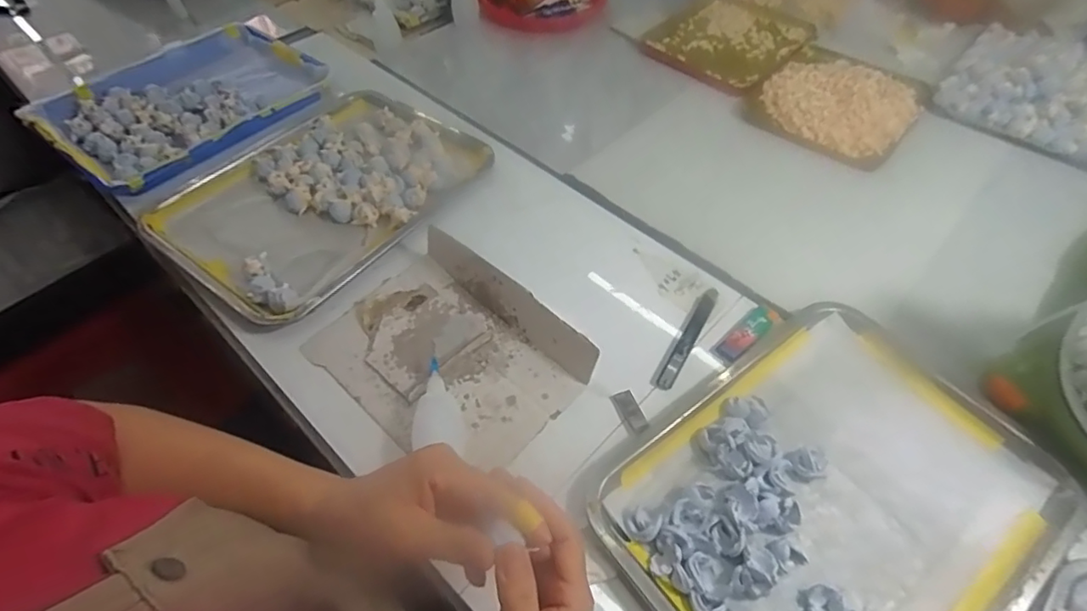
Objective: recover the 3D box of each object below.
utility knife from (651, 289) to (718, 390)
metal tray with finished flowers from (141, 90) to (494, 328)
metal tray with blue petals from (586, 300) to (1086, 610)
[{"bbox_3d":[0.146,0.031,0.558,0.018,0.007,0.137,27,56,19],"label":"utility knife"},{"bbox_3d":[-0.267,-0.141,0.675,0.265,0.024,0.344,30,57,21],"label":"metal tray with finished flowers"},{"bbox_3d":[0.241,0.153,0.455,0.359,0.028,0.261,-32,58,-23],"label":"metal tray with blue petals"}]

